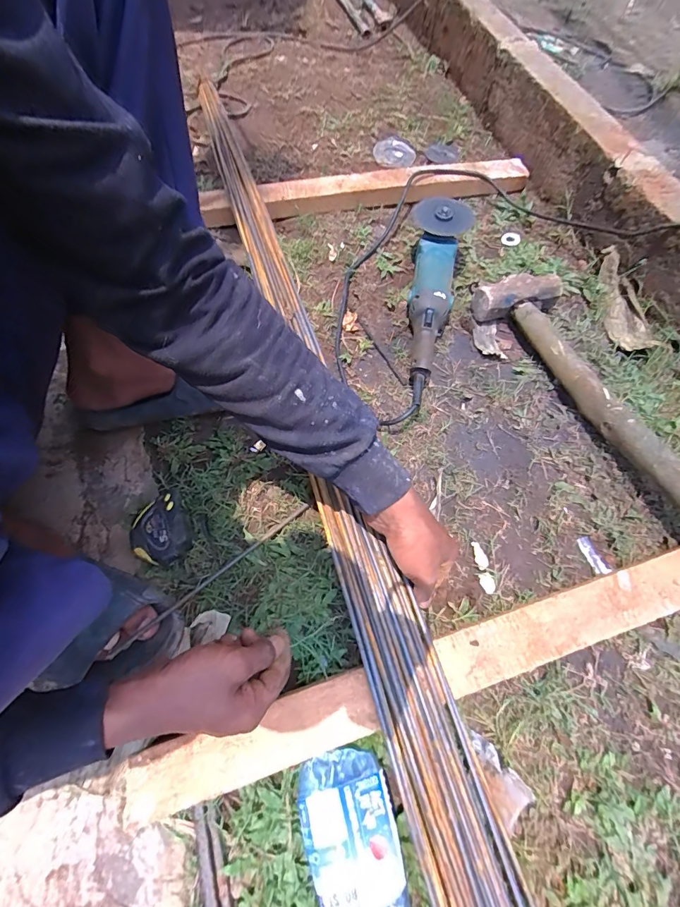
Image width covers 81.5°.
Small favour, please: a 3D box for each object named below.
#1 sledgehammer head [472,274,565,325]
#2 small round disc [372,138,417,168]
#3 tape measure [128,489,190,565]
[{"bbox_3d":[0.279,-0.250,0.632,0.138,0.053,0.055,-15,65,-8],"label":"sledgehammer head"},{"bbox_3d":[0.114,-0.646,0.852,0.090,0.016,0.085,0,64,-1],"label":"small round disc"},{"bbox_3d":[-0.209,0.093,0.465,0.060,0.031,0.077,-26,68,-13],"label":"tape measure"}]

